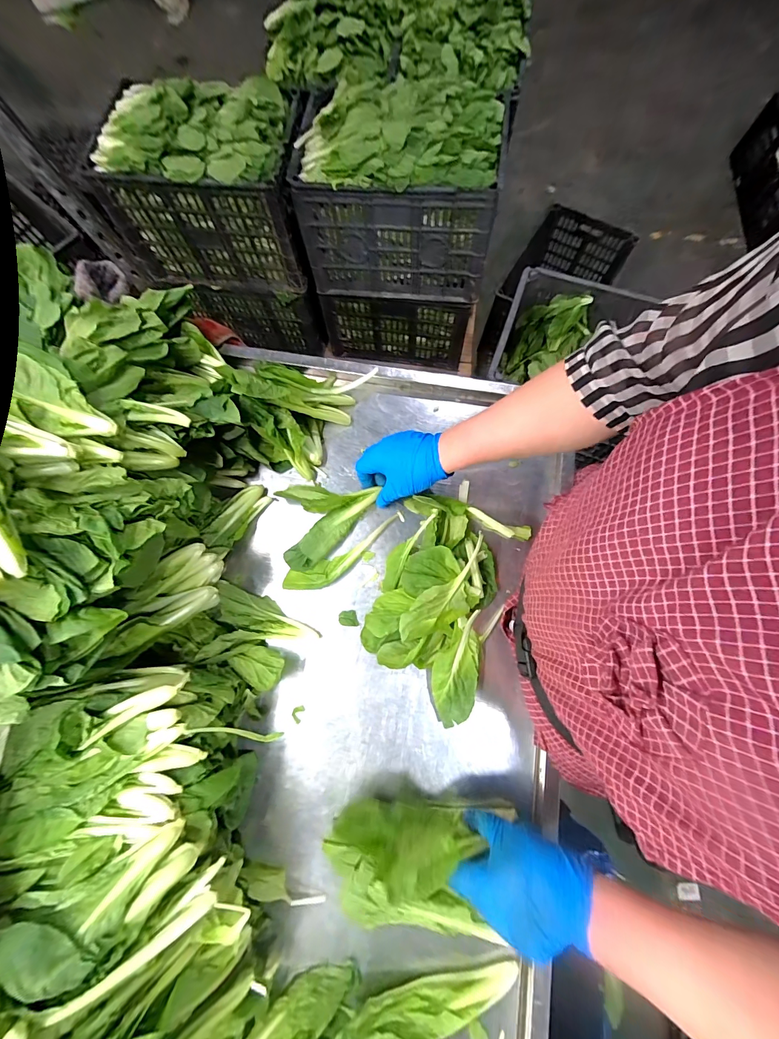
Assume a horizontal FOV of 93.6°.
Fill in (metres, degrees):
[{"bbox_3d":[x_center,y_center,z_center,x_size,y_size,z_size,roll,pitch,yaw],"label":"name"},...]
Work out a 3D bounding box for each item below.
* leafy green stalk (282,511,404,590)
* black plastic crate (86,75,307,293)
[{"bbox_3d":[-0.058,0.047,0.505,0.185,0.015,0.041,-32,78,-7],"label":"leafy green stalk"},{"bbox_3d":[-0.469,-0.880,0.983,0.459,0.311,0.297,5,76,2],"label":"black plastic crate"}]

